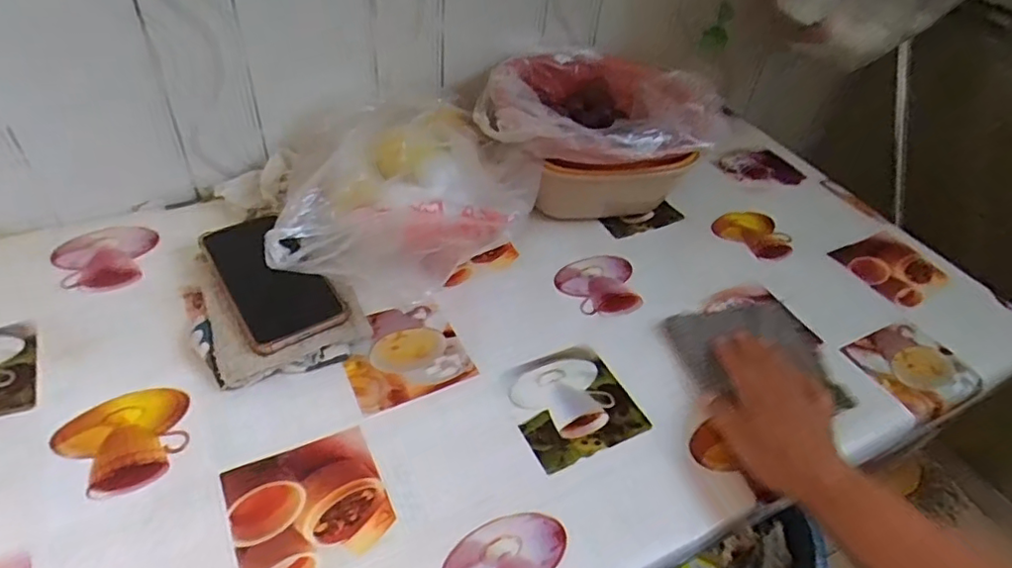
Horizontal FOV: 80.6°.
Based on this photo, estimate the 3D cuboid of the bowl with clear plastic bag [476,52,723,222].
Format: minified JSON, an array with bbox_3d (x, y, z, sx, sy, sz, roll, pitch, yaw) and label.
[{"bbox_3d":[0.098,-0.160,0.666,0.241,0.133,0.241,4,44,-4],"label":"bowl with clear plastic bag"}]

